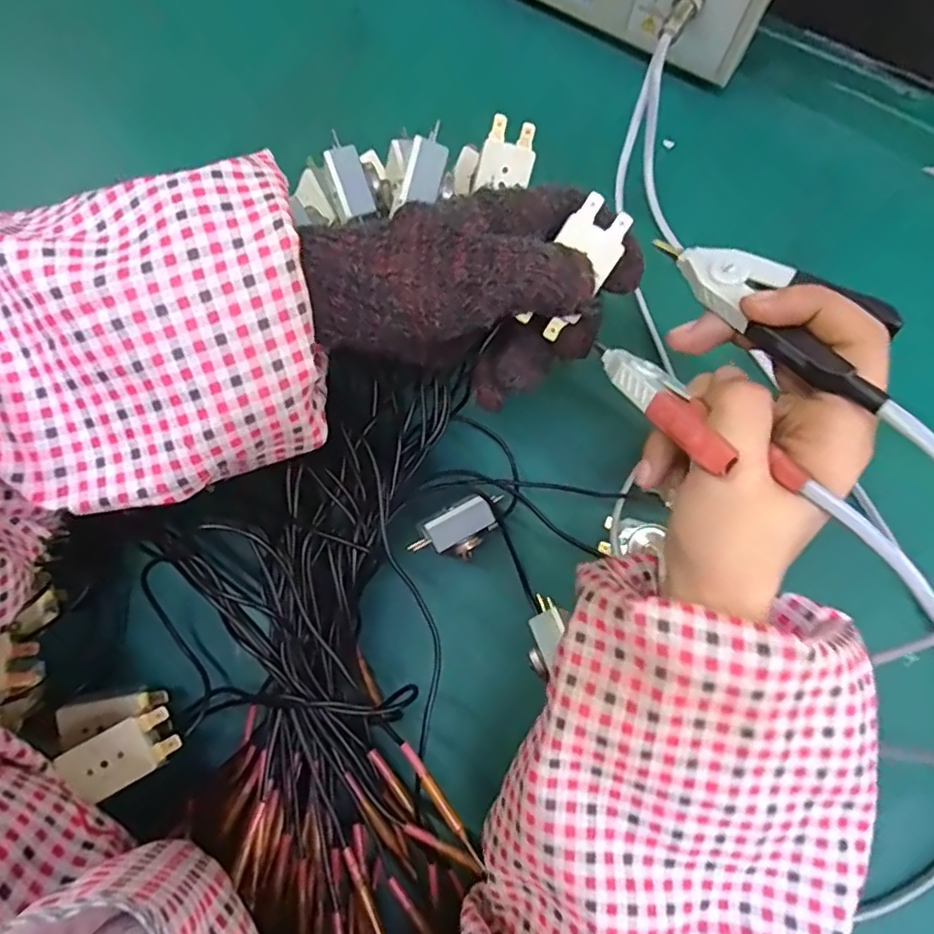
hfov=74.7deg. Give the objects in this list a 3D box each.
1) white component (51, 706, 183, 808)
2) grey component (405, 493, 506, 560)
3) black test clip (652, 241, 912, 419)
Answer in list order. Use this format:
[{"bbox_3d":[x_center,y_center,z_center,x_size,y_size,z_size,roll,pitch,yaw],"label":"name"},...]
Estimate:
[{"bbox_3d":[-0.161,0.135,0.291,0.043,0.016,0.027,-28,82,-24],"label":"white component"},{"bbox_3d":[-0.004,0.034,0.334,0.055,0.016,0.026,-34,79,-7],"label":"grey component"},{"bbox_3d":[0.114,-0.061,0.222,0.037,0.013,0.097,-35,62,-8],"label":"black test clip"}]

